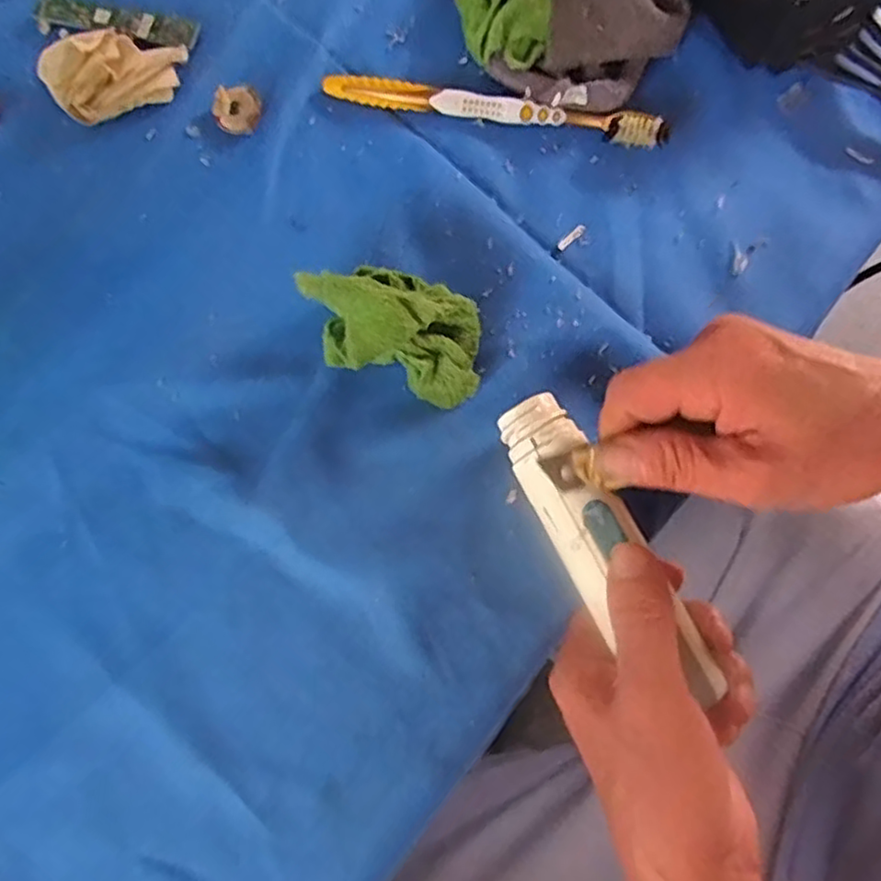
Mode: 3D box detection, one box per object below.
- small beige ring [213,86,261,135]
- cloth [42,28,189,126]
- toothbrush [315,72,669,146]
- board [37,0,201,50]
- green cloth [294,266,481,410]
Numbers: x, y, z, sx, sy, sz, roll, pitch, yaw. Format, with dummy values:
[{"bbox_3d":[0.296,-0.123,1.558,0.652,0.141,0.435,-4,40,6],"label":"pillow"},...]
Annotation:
[{"bbox_3d":[-0.111,-0.181,0.371,0.025,0.006,0.026,0,76,1],"label":"small beige ring"},{"bbox_3d":[-0.179,-0.208,0.369,0.072,0.028,0.050,-31,77,-6],"label":"cloth"},{"bbox_3d":[0.027,-0.179,0.363,0.183,0.016,0.017,10,76,4],"label":"toothbrush"},{"bbox_3d":[-0.186,-0.240,0.388,0.097,0.006,0.022,17,77,5],"label":"board"},{"bbox_3d":[-0.020,-0.052,0.311,0.081,0.049,0.051,19,77,6],"label":"green cloth"}]

